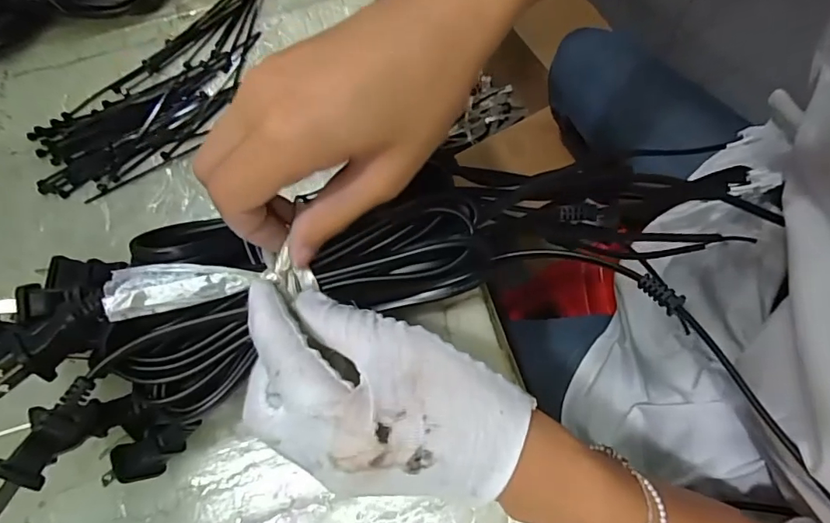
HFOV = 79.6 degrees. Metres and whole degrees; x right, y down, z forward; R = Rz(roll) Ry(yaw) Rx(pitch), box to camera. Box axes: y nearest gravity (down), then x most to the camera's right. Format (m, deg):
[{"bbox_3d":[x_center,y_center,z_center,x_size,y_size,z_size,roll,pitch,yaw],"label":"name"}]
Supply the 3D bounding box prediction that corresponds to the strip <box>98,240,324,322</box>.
[{"bbox_3d":[-0.090,0.009,0.221,0.087,0.007,0.022,-6,71,-13],"label":"strip"}]

